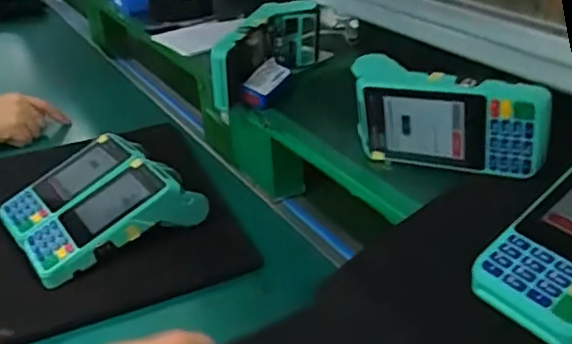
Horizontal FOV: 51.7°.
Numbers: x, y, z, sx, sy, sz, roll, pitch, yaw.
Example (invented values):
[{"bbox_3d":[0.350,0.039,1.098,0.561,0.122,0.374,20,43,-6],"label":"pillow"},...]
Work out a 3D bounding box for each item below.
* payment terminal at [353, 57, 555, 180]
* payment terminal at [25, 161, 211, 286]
[{"bbox_3d":[0.127,-0.045,0.483,0.161,0.077,0.056,11,33,26],"label":"payment terminal"},{"bbox_3d":[-0.169,0.039,0.577,0.162,0.055,0.074,-20,33,-25],"label":"payment terminal"}]

